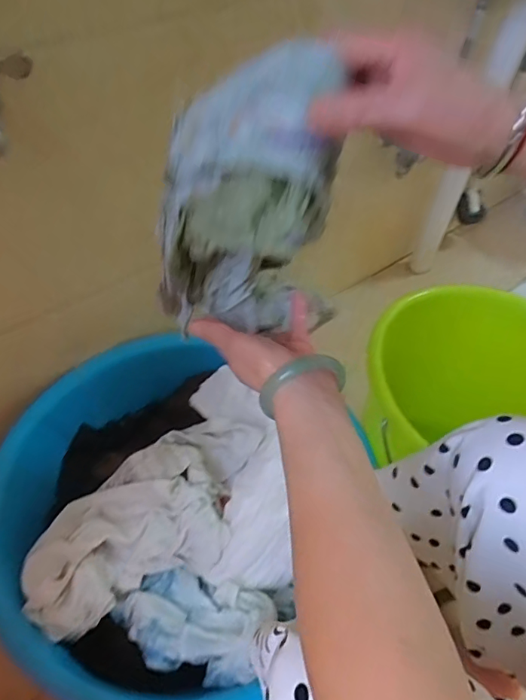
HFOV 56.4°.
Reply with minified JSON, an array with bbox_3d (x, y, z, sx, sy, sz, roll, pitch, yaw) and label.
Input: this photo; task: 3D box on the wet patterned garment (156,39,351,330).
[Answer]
[{"bbox_3d":[-0.002,-0.087,0.371,0.144,0.252,0.099,-16,66,-15],"label":"wet patterned garment"}]

